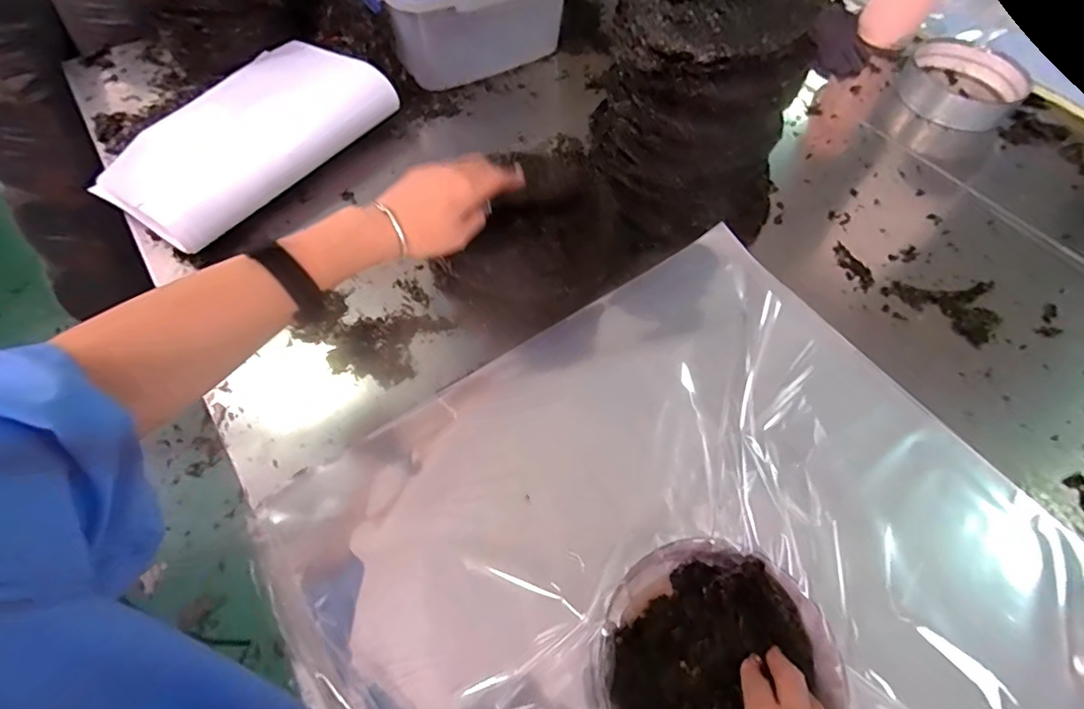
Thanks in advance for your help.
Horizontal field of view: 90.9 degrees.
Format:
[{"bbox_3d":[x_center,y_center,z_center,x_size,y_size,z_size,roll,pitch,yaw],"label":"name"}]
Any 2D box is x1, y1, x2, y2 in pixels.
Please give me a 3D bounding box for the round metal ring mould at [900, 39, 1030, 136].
[{"bbox_3d":[0.680,-0.440,0.866,0.171,0.044,0.171,1,59,-2],"label":"round metal ring mould"}]

